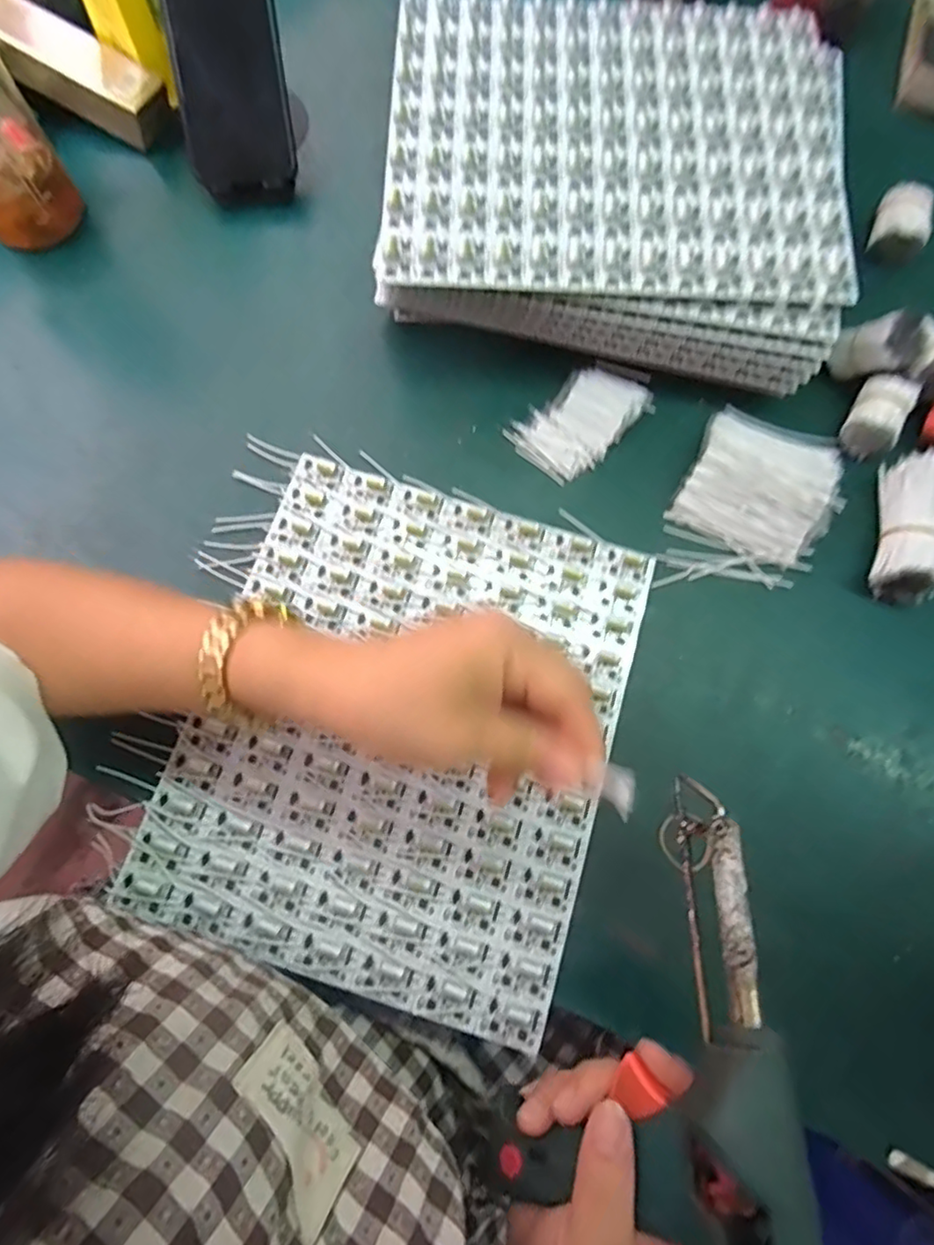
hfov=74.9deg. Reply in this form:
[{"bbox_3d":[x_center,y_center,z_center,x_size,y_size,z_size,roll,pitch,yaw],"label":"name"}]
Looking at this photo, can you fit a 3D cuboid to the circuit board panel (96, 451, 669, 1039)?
[{"bbox_3d":[-0.036,0.057,0.362,0.239,0.011,0.287,17,73,4],"label":"circuit board panel"}]

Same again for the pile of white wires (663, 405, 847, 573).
[{"bbox_3d":[0.198,-0.096,0.403,0.094,0.021,0.104,29,75,3],"label":"pile of white wires"}]

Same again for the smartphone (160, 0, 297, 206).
[{"bbox_3d":[-0.171,-0.399,0.429,0.080,0.013,0.174,0,108,11],"label":"smartphone"}]

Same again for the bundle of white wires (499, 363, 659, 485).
[{"bbox_3d":[0.082,-0.142,0.417,0.102,0.013,0.056,-41,83,-13],"label":"bundle of white wires"}]

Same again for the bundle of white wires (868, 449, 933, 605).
[{"bbox_3d":[0.286,-0.060,0.386,0.044,0.034,0.091,16,74,3],"label":"bundle of white wires"}]

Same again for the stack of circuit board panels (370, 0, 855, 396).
[{"bbox_3d":[0.096,-0.303,0.429,0.297,0.090,0.254,9,75,-3],"label":"stack of circuit board panels"}]

